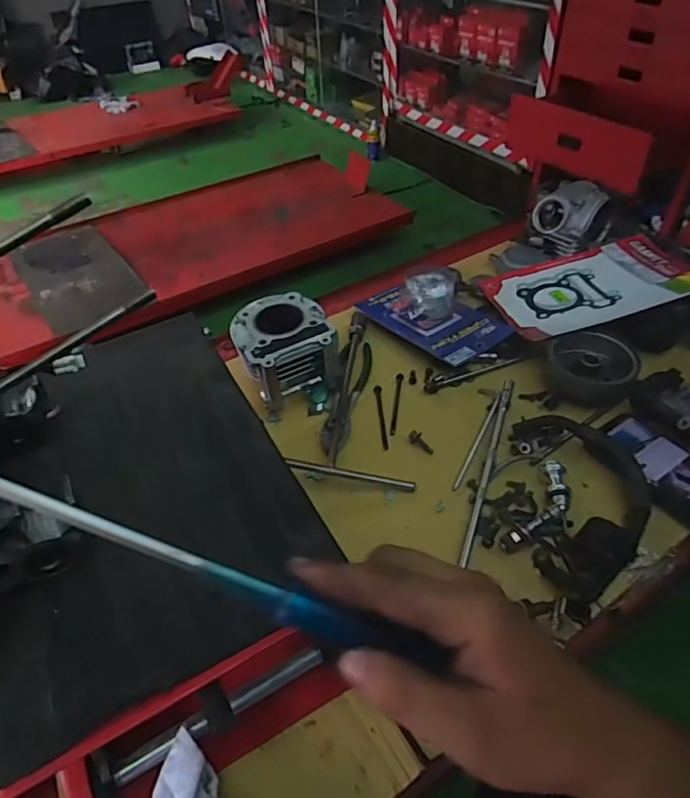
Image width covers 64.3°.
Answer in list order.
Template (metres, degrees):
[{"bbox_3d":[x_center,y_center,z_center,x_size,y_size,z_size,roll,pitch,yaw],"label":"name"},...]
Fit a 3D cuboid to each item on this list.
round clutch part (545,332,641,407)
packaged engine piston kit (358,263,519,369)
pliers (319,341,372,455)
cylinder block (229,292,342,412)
[{"bbox_3d":[0.309,-0.041,0.691,0.106,0.035,0.100,-1,45,1],"label":"round clutch part"},{"bbox_3d":[0.128,-0.131,0.770,0.122,0.068,0.199,-29,50,-24],"label":"packaged engine piston kit"},{"bbox_3d":[0.003,-0.009,0.691,0.040,0.028,0.192,6,45,9],"label":"pliers"},{"bbox_3d":[-0.074,-0.067,0.699,0.121,0.077,0.129,-20,47,-17],"label":"cylinder block"}]

